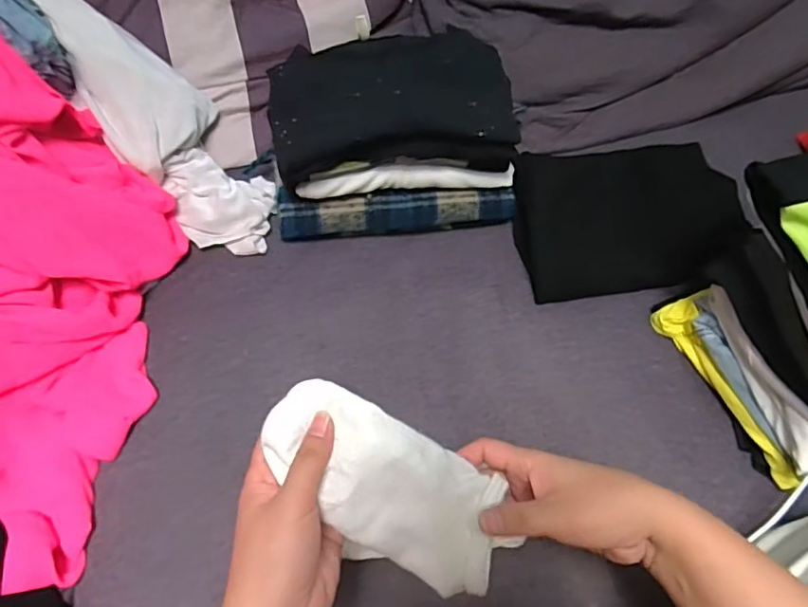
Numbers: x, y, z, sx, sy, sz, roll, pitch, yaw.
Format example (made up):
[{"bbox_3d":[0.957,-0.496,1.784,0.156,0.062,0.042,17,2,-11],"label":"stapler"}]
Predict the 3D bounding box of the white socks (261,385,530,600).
[{"bbox_3d":[-0.006,0.120,0.378,0.181,0.039,0.089,41,61,-10],"label":"white socks"}]

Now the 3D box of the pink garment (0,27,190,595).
[{"bbox_3d":[-0.394,0.008,0.505,0.252,0.273,0.499,9,57,4],"label":"pink garment"}]

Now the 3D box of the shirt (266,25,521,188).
[{"bbox_3d":[-0.014,-0.221,0.635,0.270,0.094,0.148,-8,57,-7],"label":"shirt"}]

